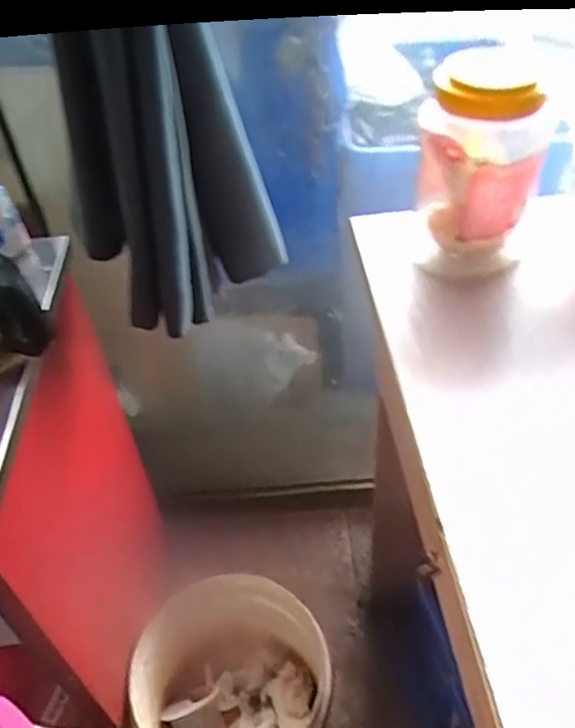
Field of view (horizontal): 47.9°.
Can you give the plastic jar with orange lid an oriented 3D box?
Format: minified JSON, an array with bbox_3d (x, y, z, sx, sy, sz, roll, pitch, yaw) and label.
[{"bbox_3d":[0.158,-0.157,0.535,0.096,0.153,0.085,7,46,13],"label":"plastic jar with orange lid"}]

